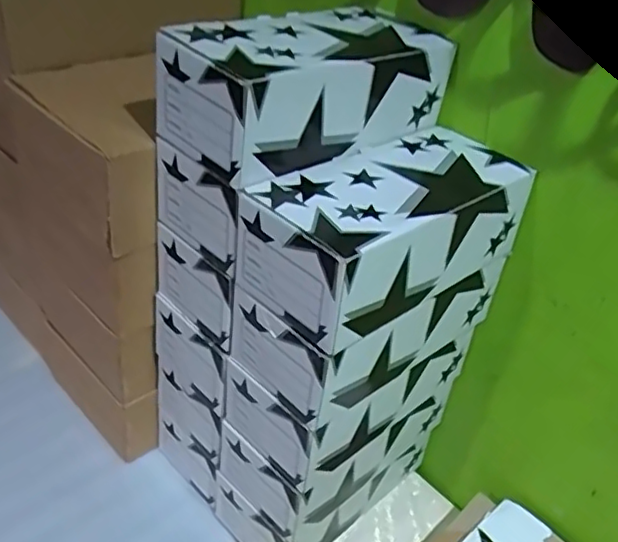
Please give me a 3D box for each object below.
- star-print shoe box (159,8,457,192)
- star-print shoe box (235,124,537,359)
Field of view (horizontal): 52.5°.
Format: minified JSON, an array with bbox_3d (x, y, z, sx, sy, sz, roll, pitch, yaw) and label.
[{"bbox_3d":[0.003,-0.174,0.583,0.265,0.090,0.122,-25,49,-38],"label":"star-print shoe box"},{"bbox_3d":[0.075,-0.043,0.570,0.262,0.095,0.125,-24,49,-37],"label":"star-print shoe box"}]

